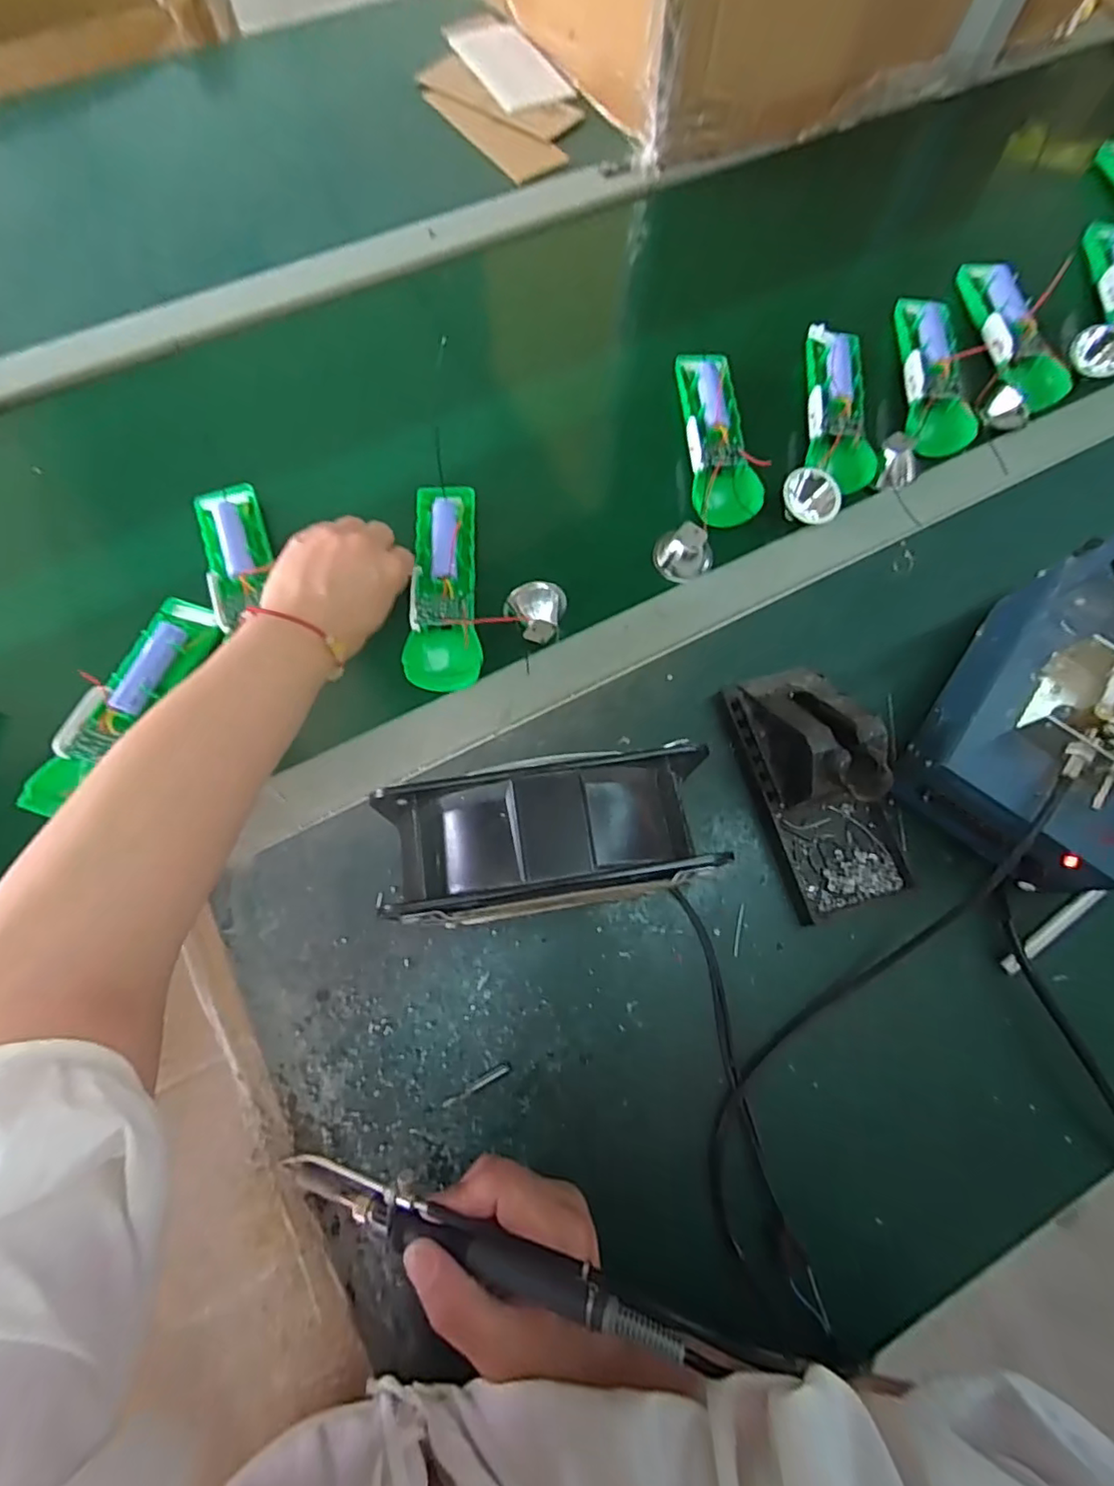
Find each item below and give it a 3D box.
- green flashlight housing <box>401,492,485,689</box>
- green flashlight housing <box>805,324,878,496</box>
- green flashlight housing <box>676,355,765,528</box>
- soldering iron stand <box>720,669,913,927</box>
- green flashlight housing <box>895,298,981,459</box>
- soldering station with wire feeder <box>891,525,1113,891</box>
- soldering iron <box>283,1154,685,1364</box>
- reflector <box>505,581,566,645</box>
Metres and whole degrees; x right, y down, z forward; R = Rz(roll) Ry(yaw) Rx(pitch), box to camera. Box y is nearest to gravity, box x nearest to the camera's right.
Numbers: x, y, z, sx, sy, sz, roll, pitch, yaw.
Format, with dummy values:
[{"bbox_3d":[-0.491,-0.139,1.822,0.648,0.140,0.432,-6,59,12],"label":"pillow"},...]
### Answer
[{"bbox_3d":[-0.081,-0.114,0.432,0.048,0.025,0.163,-4,72,-4],"label":"green flashlight housing"},{"bbox_3d":[0.222,-0.265,0.474,0.046,0.019,0.146,7,72,0],"label":"green flashlight housing"},{"bbox_3d":[0.126,-0.240,0.470,0.051,0.028,0.155,-1,72,-3],"label":"green flashlight housing"},{"bbox_3d":[0.173,0.021,0.375,0.081,0.069,0.152,-13,73,-7],"label":"soldering iron stand"},{"bbox_3d":[0.299,-0.297,0.477,0.046,0.017,0.157,8,72,0],"label":"green flashlight housing"},{"bbox_3d":[0.320,-0.014,0.346,0.140,0.145,0.198,32,74,8],"label":"soldering station with wire feeder"},{"bbox_3d":[-0.047,0.216,0.266,0.199,0.019,0.023,4,70,24],"label":"soldering iron"},{"bbox_3d":[-0.015,-0.091,0.423,0.037,0.031,0.045,20,72,4],"label":"reflector"}]

